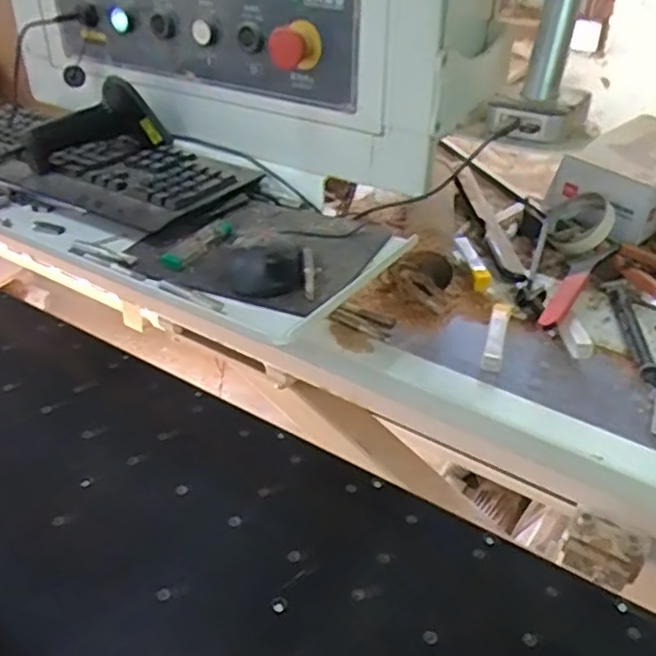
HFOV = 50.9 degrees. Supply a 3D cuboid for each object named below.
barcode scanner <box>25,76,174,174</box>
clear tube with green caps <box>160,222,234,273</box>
[{"bbox_3d":[-0.272,-0.226,0.793,0.155,0.086,0.090,-18,37,3],"label":"barcode scanner"},{"bbox_3d":[-0.122,-0.081,0.656,0.018,0.018,0.093,22,41,26],"label":"clear tube with green caps"}]

